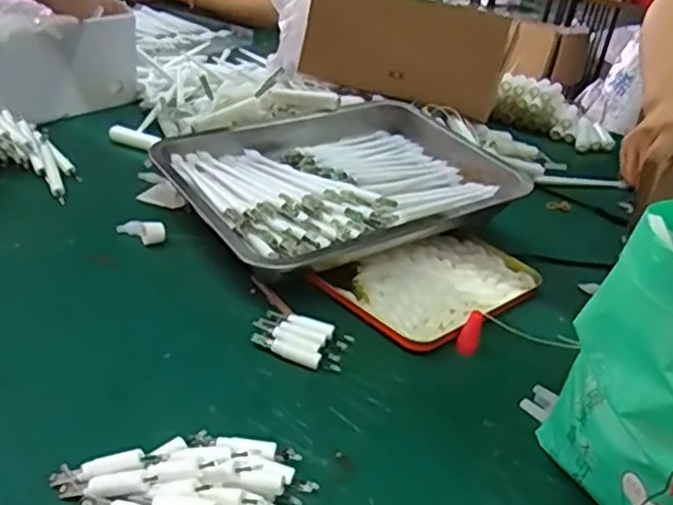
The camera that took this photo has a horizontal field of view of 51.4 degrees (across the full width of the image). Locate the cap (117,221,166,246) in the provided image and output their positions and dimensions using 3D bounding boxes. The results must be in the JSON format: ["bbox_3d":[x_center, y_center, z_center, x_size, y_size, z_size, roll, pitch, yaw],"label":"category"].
[{"bbox_3d":[-0.197,-0.023,0.703,0.050,0.021,0.017,18,34,16],"label":"cap"}]

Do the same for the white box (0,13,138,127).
[{"bbox_3d":[-0.503,-0.301,0.979,0.373,0.116,0.272,24,34,23],"label":"white box"}]

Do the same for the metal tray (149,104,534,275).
[{"bbox_3d":[0.012,-0.073,0.773,0.351,0.059,0.273,-12,37,-31],"label":"metal tray"}]

